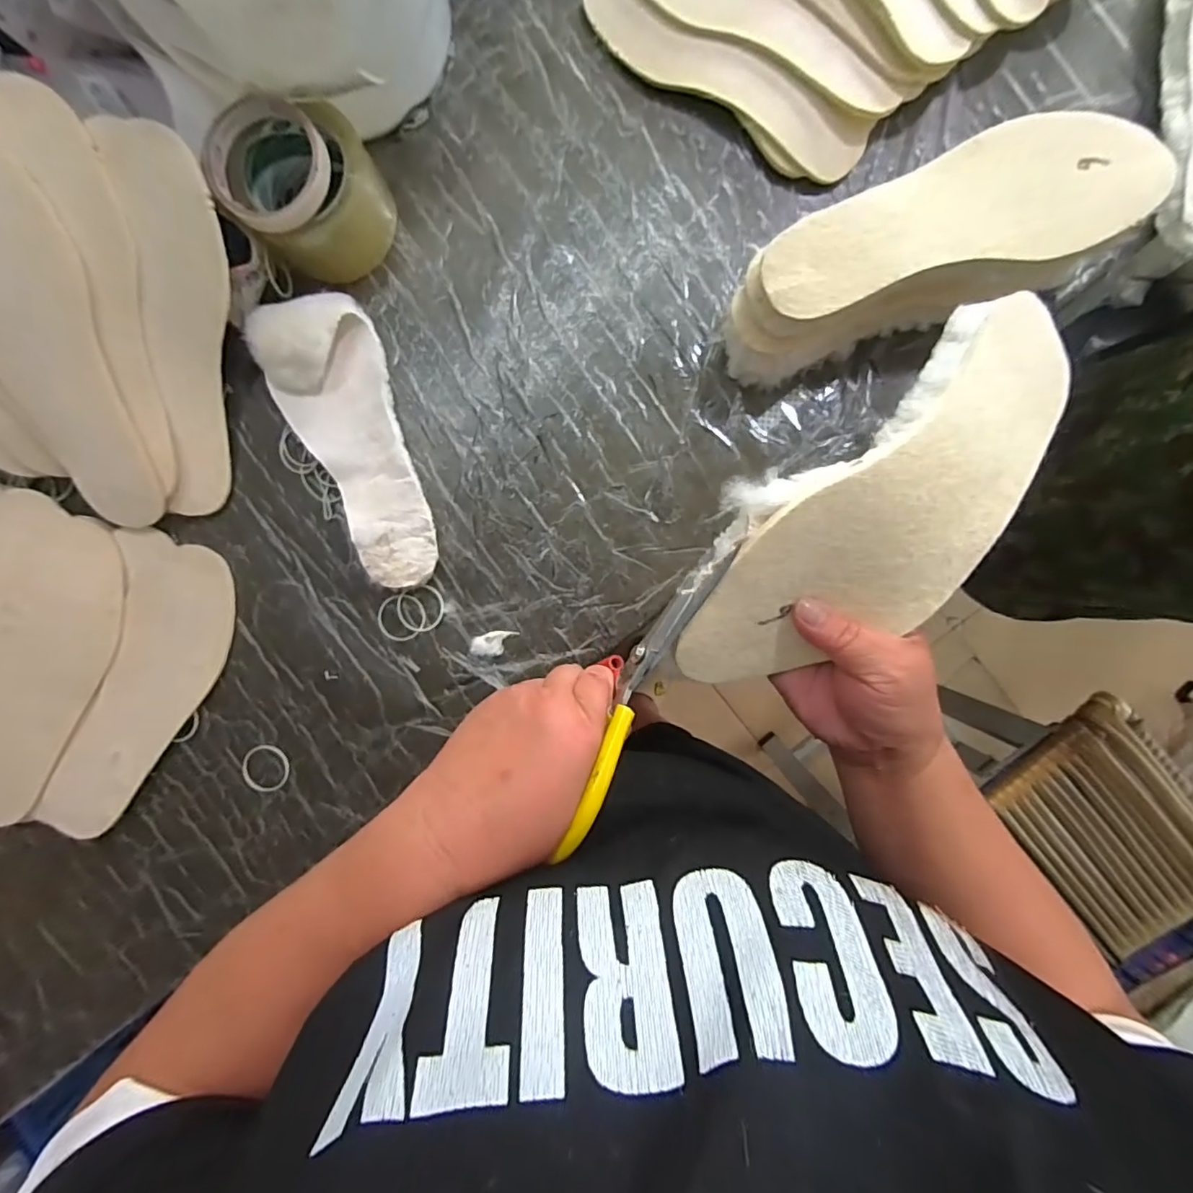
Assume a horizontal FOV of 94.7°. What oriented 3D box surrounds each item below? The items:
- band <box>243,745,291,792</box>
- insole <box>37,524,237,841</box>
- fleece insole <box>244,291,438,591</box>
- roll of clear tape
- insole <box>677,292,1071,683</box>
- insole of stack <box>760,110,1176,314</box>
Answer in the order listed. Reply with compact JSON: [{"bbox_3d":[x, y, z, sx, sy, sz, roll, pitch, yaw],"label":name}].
[{"bbox_3d":[-0.299,0.155,0.496,0.041,0.005,0.042,0,94,1],"label":"band"},{"bbox_3d":[-0.400,0.084,0.482,0.110,0.017,0.272,16,89,-3],"label":"insole"},{"bbox_3d":[-0.206,-0.119,0.457,0.094,0.051,0.237,-17,94,2],"label":"fleece insole"},{"bbox_3d":[-0.226,-0.316,0.433,0.103,0.076,0.093,7,94,1],"label":"roll of clear tape"},{"bbox_3d":[0.142,-0.044,0.269,0.243,0.050,0.102,-41,92,3],"label":"insole"},{"bbox_3d":[0.245,-0.260,0.367,0.262,0.014,0.089,-13,94,2],"label":"insole of stack"}]

